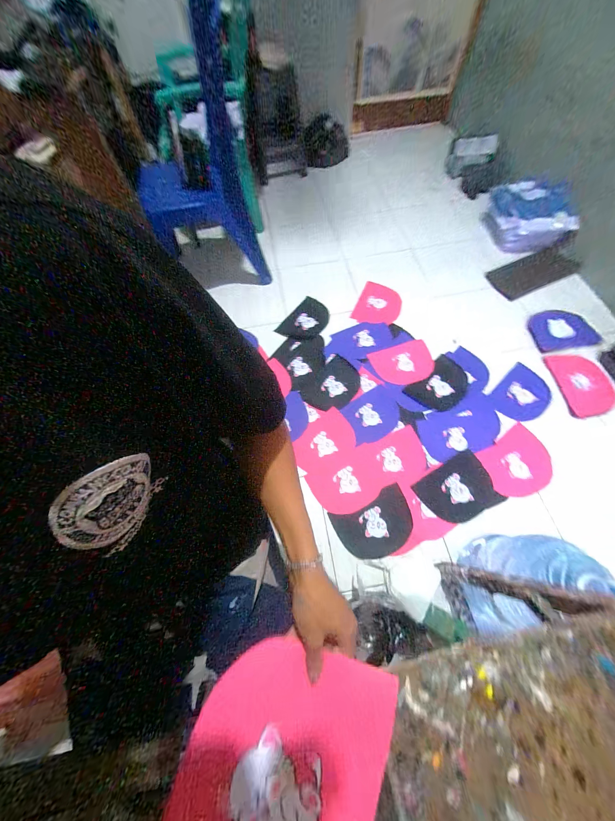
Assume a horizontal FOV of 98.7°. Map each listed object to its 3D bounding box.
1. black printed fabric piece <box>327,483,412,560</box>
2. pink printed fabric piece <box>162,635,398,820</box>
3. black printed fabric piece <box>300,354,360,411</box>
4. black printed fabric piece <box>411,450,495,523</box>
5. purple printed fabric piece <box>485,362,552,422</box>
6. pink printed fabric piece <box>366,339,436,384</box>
[{"bbox_3d":[0.250,0.413,0.955,0.284,0.010,0.190,-24,66,-9],"label":"black printed fabric piece"},{"bbox_3d":[-0.034,0.410,0.278,0.204,0.011,0.272,17,67,10],"label":"pink printed fabric piece"},{"bbox_3d":[0.122,-0.114,1.202,0.202,0.014,0.286,37,71,18],"label":"black printed fabric piece"},{"bbox_3d":[0.573,0.294,0.994,0.290,0.015,0.197,-29,67,-11],"label":"black printed fabric piece"},{"bbox_3d":[0.935,-0.069,1.151,0.267,0.018,0.191,-39,69,-15],"label":"purple printed fabric piece"},{"bbox_3d":[0.447,-0.220,1.237,0.278,0.019,0.202,-12,65,-3],"label":"pink printed fabric piece"}]

